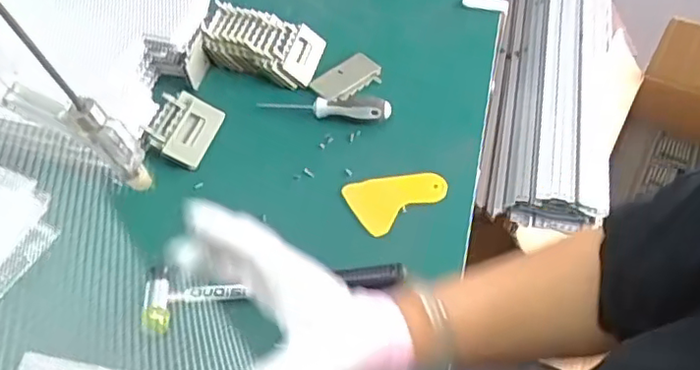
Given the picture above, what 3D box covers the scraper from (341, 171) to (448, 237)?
[{"bbox_3d":[0.049,0.007,0.645,0.099,0.009,0.066,-27,55,-17],"label":"scraper"}]

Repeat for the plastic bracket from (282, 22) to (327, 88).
[{"bbox_3d":[-0.056,-0.165,0.767,0.040,0.010,0.089,30,58,-21],"label":"plastic bracket"}]

